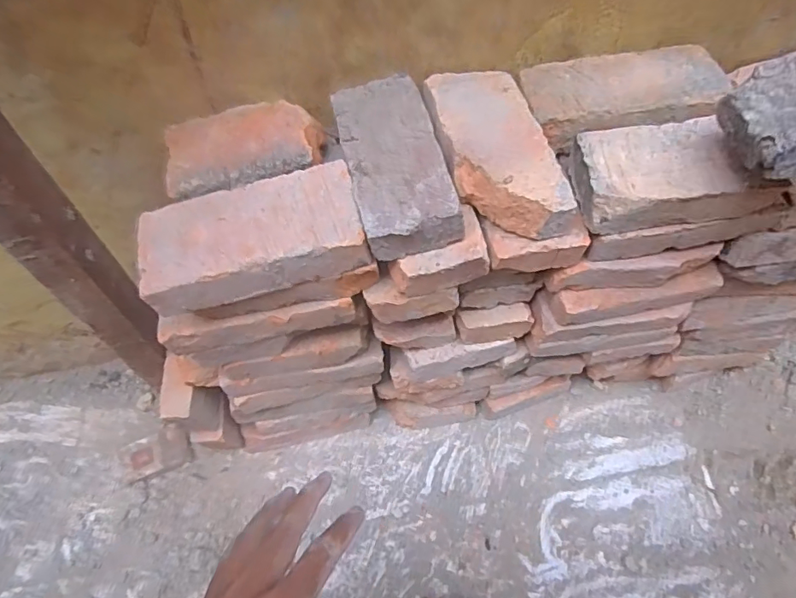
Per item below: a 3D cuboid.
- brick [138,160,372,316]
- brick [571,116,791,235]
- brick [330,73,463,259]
[{"bbox_3d":[-0.125,-0.053,0.445,0.181,0.048,0.088,-13,58,-6],"label":"brick"},{"bbox_3d":[0.248,-0.115,0.458,0.179,0.043,0.090,-8,58,-2],"label":"brick"},{"bbox_3d":[-0.005,-0.124,0.467,0.079,0.048,0.170,-13,58,-5],"label":"brick"}]

